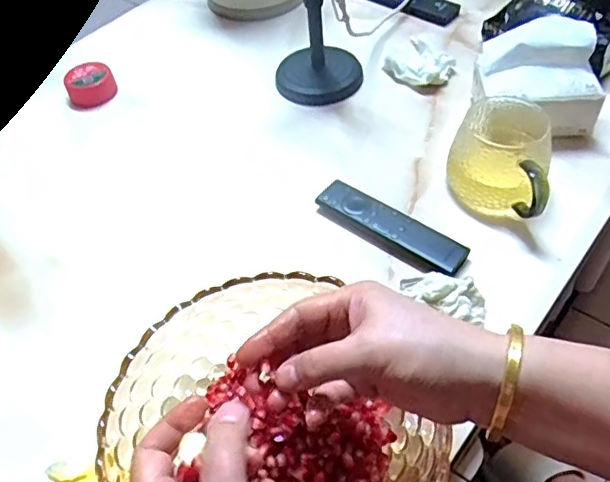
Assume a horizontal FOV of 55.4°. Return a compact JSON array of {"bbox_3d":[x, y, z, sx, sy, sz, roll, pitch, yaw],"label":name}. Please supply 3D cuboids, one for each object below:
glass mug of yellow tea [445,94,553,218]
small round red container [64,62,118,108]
[{"bbox_3d":[0.197,-0.083,0.576,0.098,0.074,0.104,19,55,19],"label":"glass mug of yellow tea"},{"bbox_3d":[-0.277,-0.203,0.750,0.059,0.030,0.059,-3,50,3],"label":"small round red container"}]

